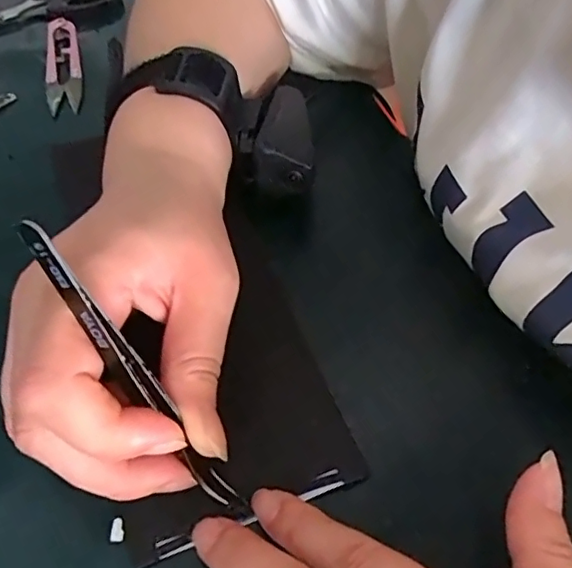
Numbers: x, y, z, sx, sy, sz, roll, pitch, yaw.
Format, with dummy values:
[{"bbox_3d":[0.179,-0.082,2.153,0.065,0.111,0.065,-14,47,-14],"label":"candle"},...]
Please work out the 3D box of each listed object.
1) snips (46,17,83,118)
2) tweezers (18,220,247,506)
[{"bbox_3d":[-0.150,-0.150,0.383,0.022,0.013,0.095,-10,51,-11],"label":"snips"},{"bbox_3d":[-0.043,0.030,0.171,0.006,0.113,0.010,0,36,48],"label":"tweezers"}]

